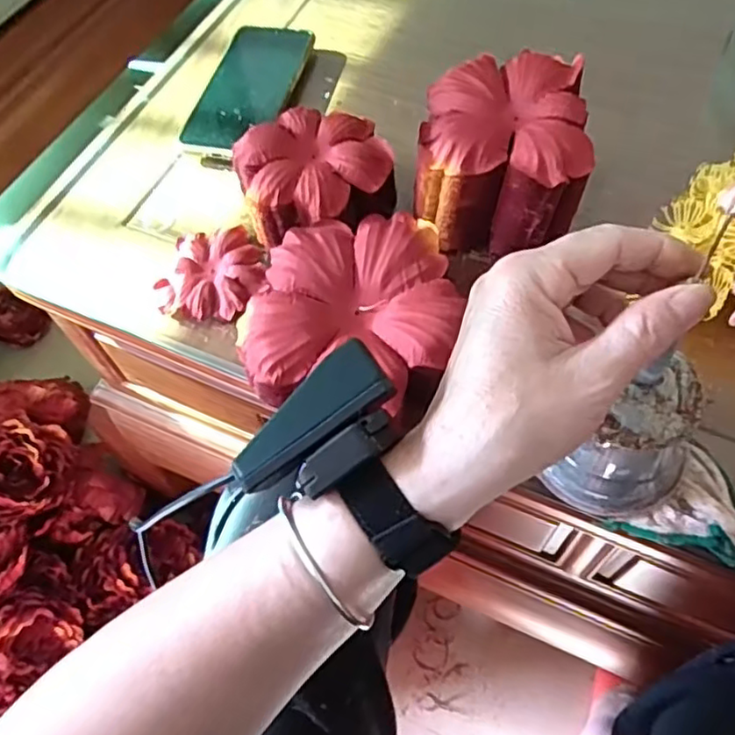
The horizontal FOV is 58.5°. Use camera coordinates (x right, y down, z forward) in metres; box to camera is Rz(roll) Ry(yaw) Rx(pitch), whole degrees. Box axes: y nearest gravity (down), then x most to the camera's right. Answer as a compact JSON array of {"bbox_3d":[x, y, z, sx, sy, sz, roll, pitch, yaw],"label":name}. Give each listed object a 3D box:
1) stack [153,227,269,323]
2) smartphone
[{"bbox_3d":[-0.107,-0.065,0.466,0.070,0.017,0.073,13,62,11],"label":"stack"},{"bbox_3d":[-0.099,-0.233,0.548,0.071,0.008,0.157,15,62,7],"label":"smartphone"}]

